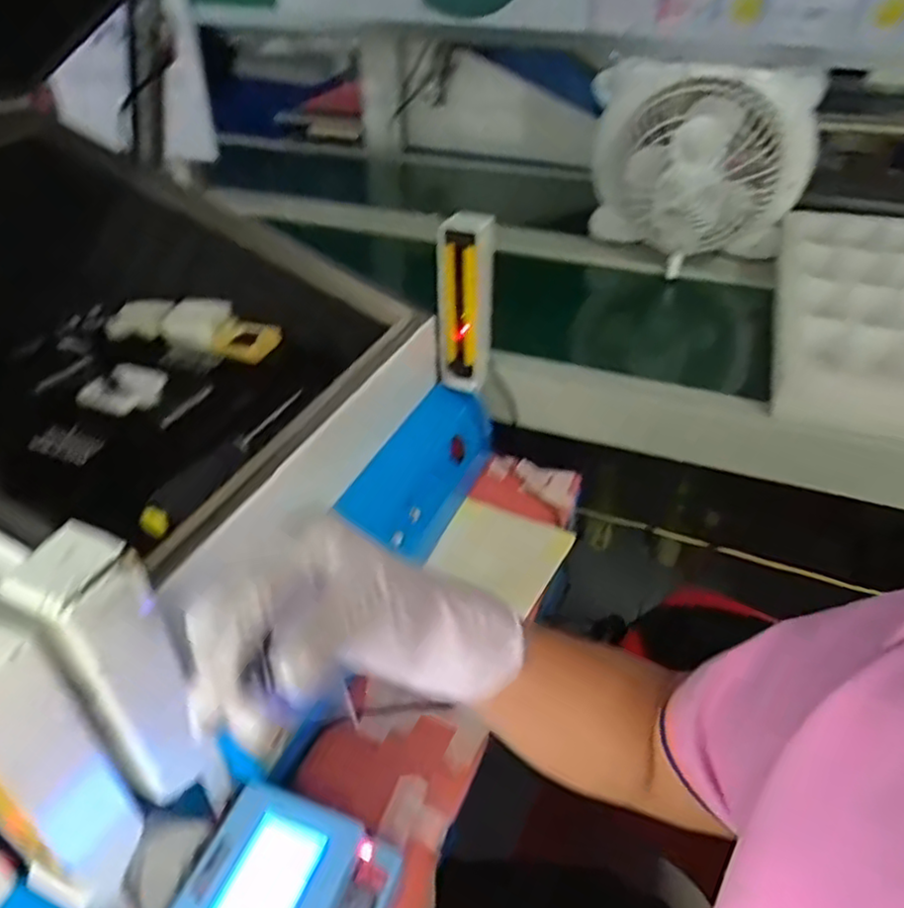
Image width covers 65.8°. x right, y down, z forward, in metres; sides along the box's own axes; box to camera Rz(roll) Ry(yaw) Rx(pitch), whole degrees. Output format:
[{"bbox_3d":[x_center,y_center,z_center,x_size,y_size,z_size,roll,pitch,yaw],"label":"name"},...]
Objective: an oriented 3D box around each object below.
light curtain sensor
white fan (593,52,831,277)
[{"bbox_3d":[0.012,-0.139,0.653,0.052,0.157,0.034,2,37,1],"label":"light curtain sensor"},{"bbox_3d":[0.294,-0.347,0.850,0.250,0.216,0.129,14,39,16],"label":"white fan"}]

